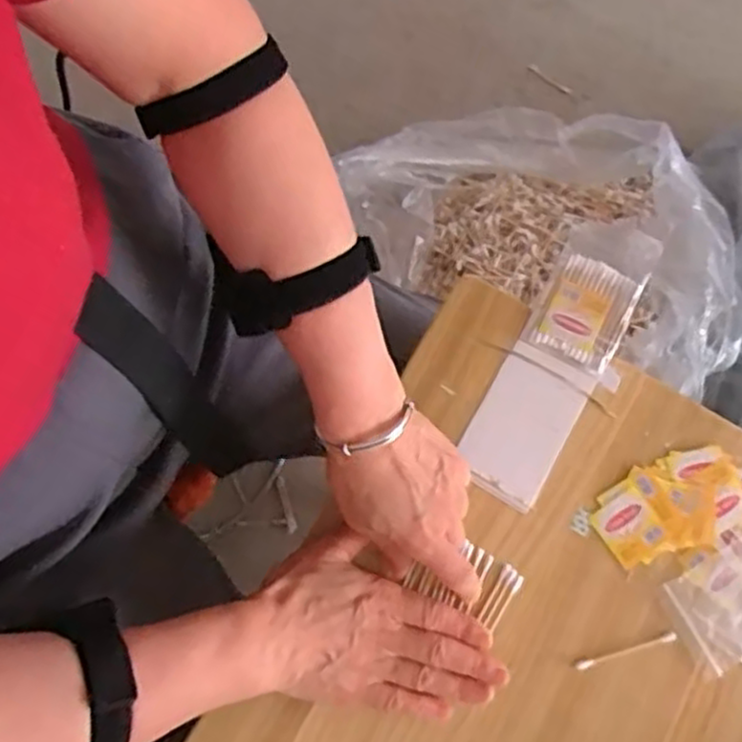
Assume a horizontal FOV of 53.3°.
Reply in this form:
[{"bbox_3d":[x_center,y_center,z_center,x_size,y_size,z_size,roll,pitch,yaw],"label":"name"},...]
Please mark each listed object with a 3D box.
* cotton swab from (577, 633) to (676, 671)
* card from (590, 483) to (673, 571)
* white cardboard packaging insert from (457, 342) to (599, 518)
[{"bbox_3d":[0.161,0.177,0.466,0.066,0.004,0.006,-16,77,-5],"label":"cotton swab"},{"bbox_3d":[0.169,0.102,0.482,0.037,0.004,0.042,-39,80,-10],"label":"card"},{"bbox_3d":[0.101,0.036,0.493,0.060,0.006,0.099,29,77,6],"label":"white cardboard packaging insert"}]

